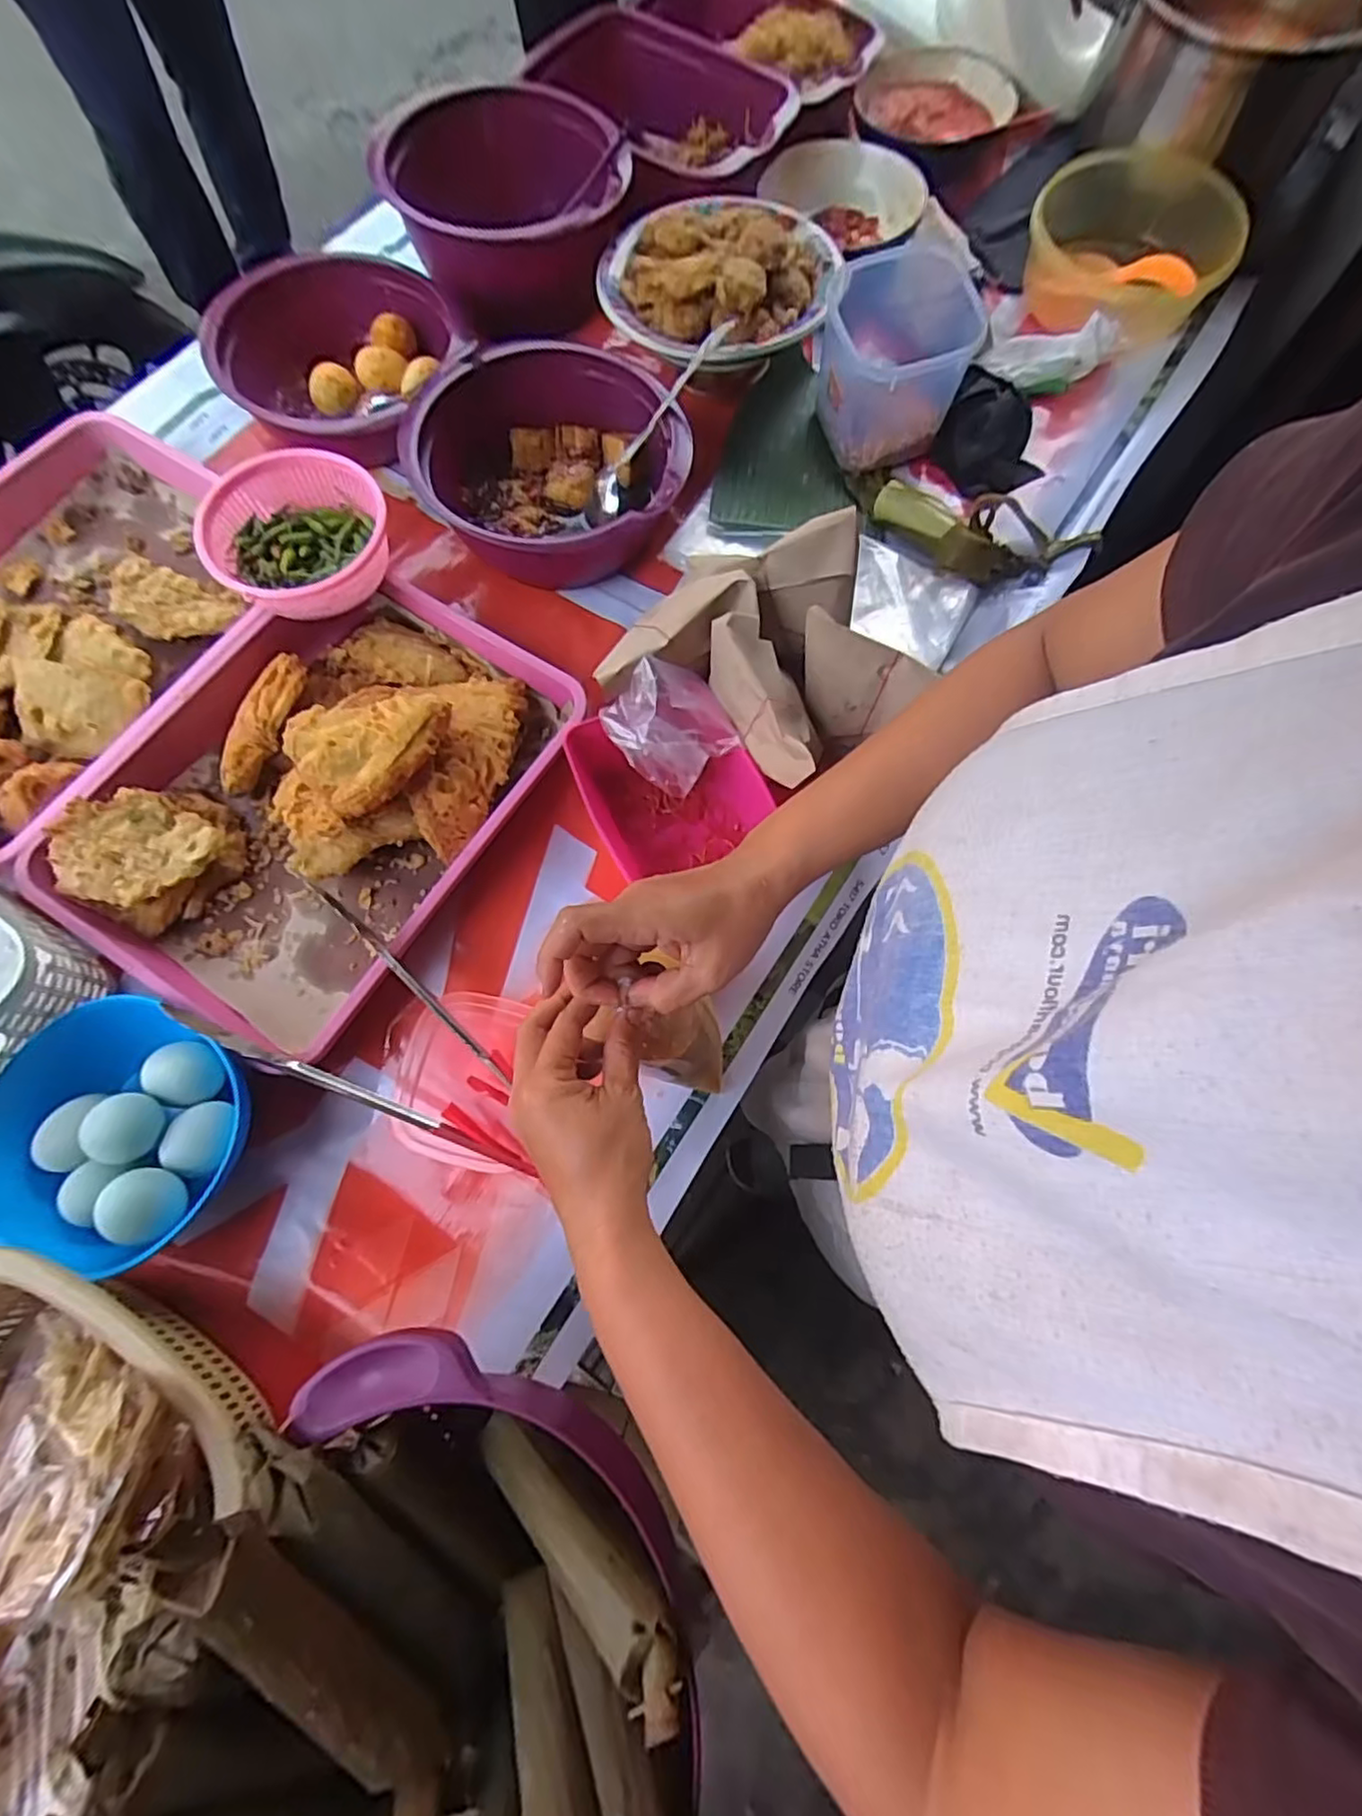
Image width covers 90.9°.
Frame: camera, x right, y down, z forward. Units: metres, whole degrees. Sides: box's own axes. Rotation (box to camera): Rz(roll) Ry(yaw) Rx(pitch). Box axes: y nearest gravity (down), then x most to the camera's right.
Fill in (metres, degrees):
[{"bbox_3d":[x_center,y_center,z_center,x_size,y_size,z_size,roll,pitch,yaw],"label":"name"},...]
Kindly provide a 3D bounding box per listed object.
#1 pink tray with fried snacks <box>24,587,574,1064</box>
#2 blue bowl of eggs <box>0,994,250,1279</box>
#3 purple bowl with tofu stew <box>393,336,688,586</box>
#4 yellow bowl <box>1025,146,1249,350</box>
[{"bbox_3d":[-0.270,-0.094,0.497,0.273,0.077,0.343,28,76,8],"label":"pink tray with fried snacks"},{"bbox_3d":[-0.363,0.141,0.440,0.148,0.065,0.146,0,74,0],"label":"blue bowl of eggs"},{"bbox_3d":[-0.117,-0.373,0.586,0.236,0.082,0.214,2,74,1],"label":"purple bowl with tofu stew"},{"bbox_3d":[0.443,-0.632,0.648,0.165,0.079,0.164,0,74,0],"label":"yellow bowl"}]

